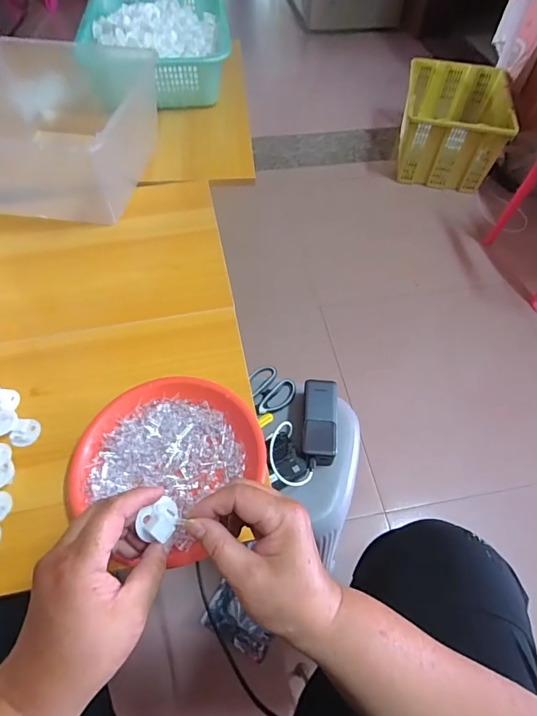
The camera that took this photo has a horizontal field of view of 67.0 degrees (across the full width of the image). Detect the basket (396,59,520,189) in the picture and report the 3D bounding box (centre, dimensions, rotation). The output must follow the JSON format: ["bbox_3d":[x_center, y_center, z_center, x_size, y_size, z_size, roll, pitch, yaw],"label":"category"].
[{"bbox_3d":[0.645,-0.829,1.462,0.321,0.230,0.442,11,58,6],"label":"basket"}]

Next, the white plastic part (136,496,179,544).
[{"bbox_3d":[-0.080,0.120,0.298,0.030,0.015,0.026,-32,64,-20],"label":"white plastic part"}]

